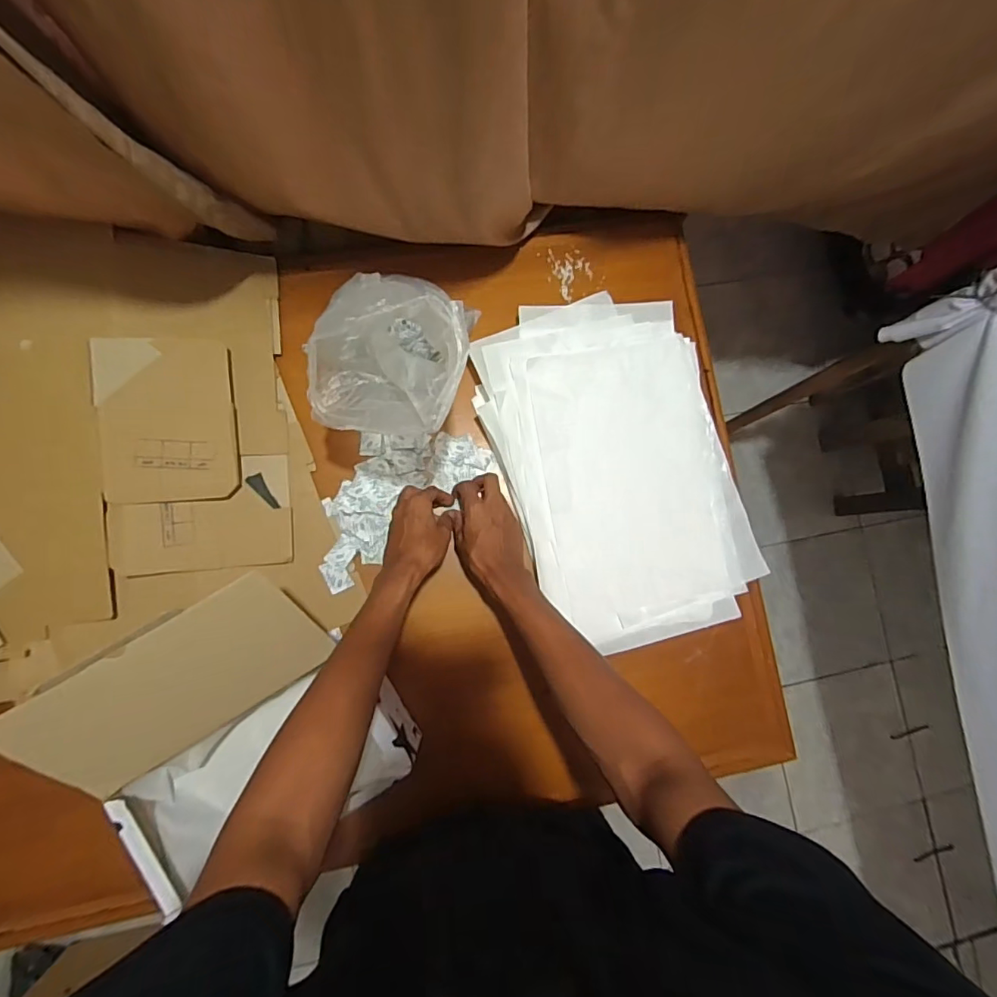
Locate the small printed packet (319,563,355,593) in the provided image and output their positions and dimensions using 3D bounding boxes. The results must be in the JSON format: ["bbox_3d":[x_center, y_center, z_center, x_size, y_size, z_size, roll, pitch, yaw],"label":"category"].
[{"bbox_3d":[-0.205,0.098,0.651,0.029,0.004,0.040,-24,88,-7],"label":"small printed packet"}]

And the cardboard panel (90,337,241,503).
[{"bbox_3d":[-0.378,-0.091,0.591,0.133,0.008,0.186,-6,86,-23],"label":"cardboard panel"}]

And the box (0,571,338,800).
[{"bbox_3d":[-0.312,0.186,0.502,0.268,0.021,0.157,-32,132,-7],"label":"box"}]

